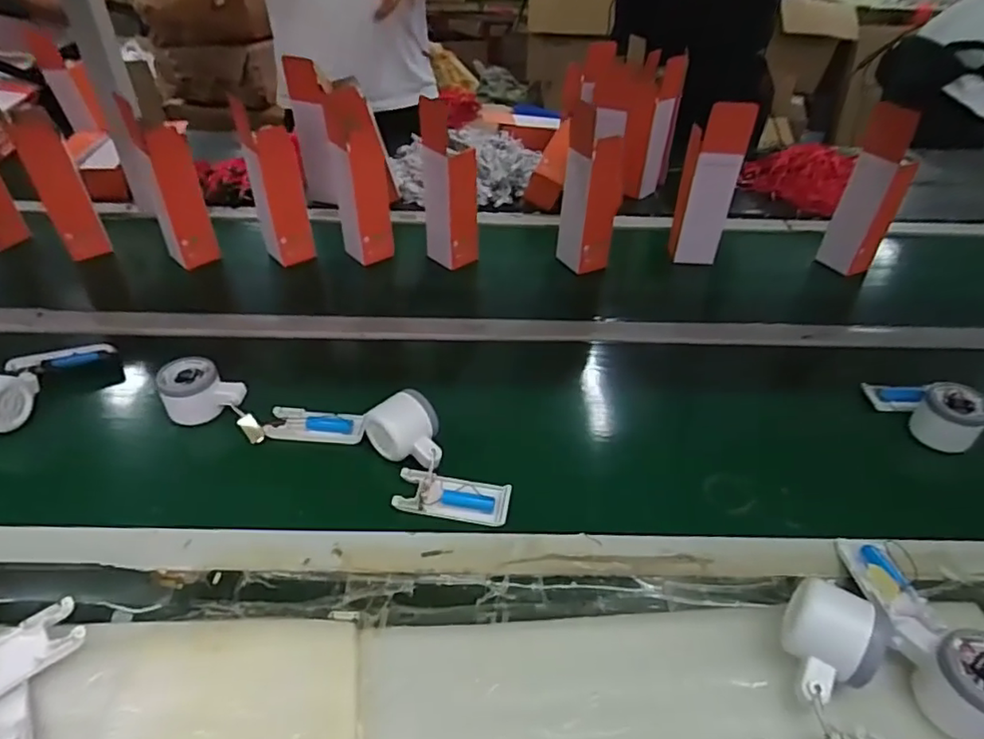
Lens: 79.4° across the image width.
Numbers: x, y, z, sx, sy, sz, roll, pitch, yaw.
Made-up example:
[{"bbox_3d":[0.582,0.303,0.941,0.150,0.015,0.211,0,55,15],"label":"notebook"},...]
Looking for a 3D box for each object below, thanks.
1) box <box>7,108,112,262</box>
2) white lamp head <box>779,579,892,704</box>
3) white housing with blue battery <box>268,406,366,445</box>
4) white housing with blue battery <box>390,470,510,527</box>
[{"bbox_3d":[-0.623,-0.264,0.863,0.060,0.193,0.070,-21,44,-25],"label":"box"},{"bbox_3d":[0.231,0.191,0.414,0.073,0.057,0.064,-25,45,-29],"label":"white lamp head"},{"bbox_3d":[-0.185,0.057,0.630,0.102,0.024,0.040,5,41,0],"label":"white housing with blue battery"},{"bbox_3d":[-0.037,0.120,0.553,0.104,0.018,0.037,9,41,5],"label":"white housing with blue battery"}]

